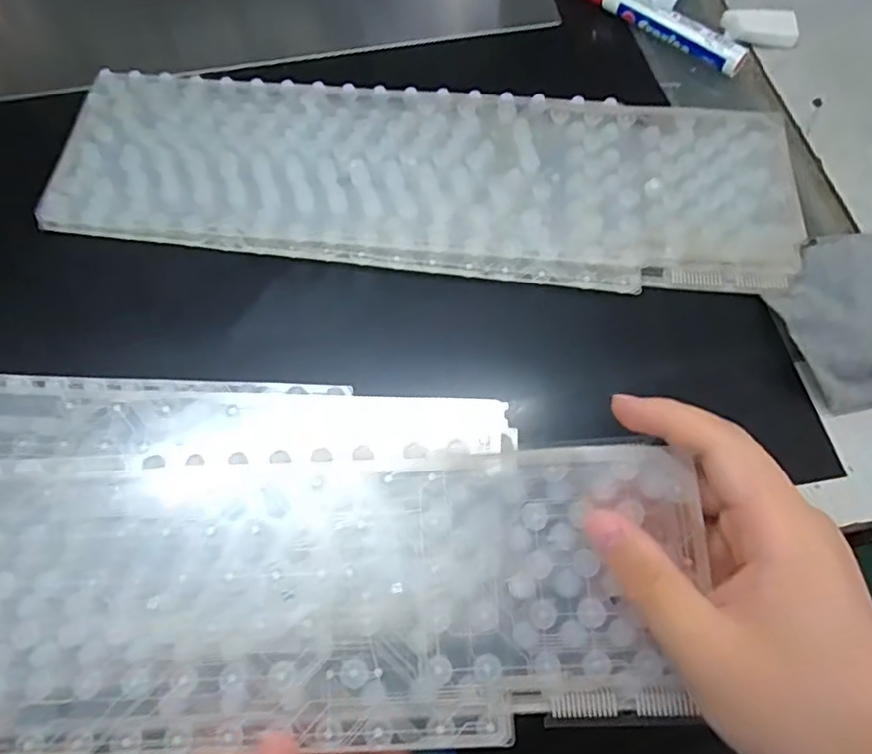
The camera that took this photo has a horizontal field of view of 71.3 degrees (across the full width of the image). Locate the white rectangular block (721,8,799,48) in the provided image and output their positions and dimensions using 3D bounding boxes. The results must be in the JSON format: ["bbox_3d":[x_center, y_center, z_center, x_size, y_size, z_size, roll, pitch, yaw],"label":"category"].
[{"bbox_3d":[0.209,-0.226,0.390,0.046,0.011,0.021,7,66,4],"label":"white rectangular block"}]

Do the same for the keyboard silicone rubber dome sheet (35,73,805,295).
[{"bbox_3d":[-0.011,-0.115,0.346,0.403,0.013,0.124,6,64,5],"label":"keyboard silicone rubber dome sheet"}]

